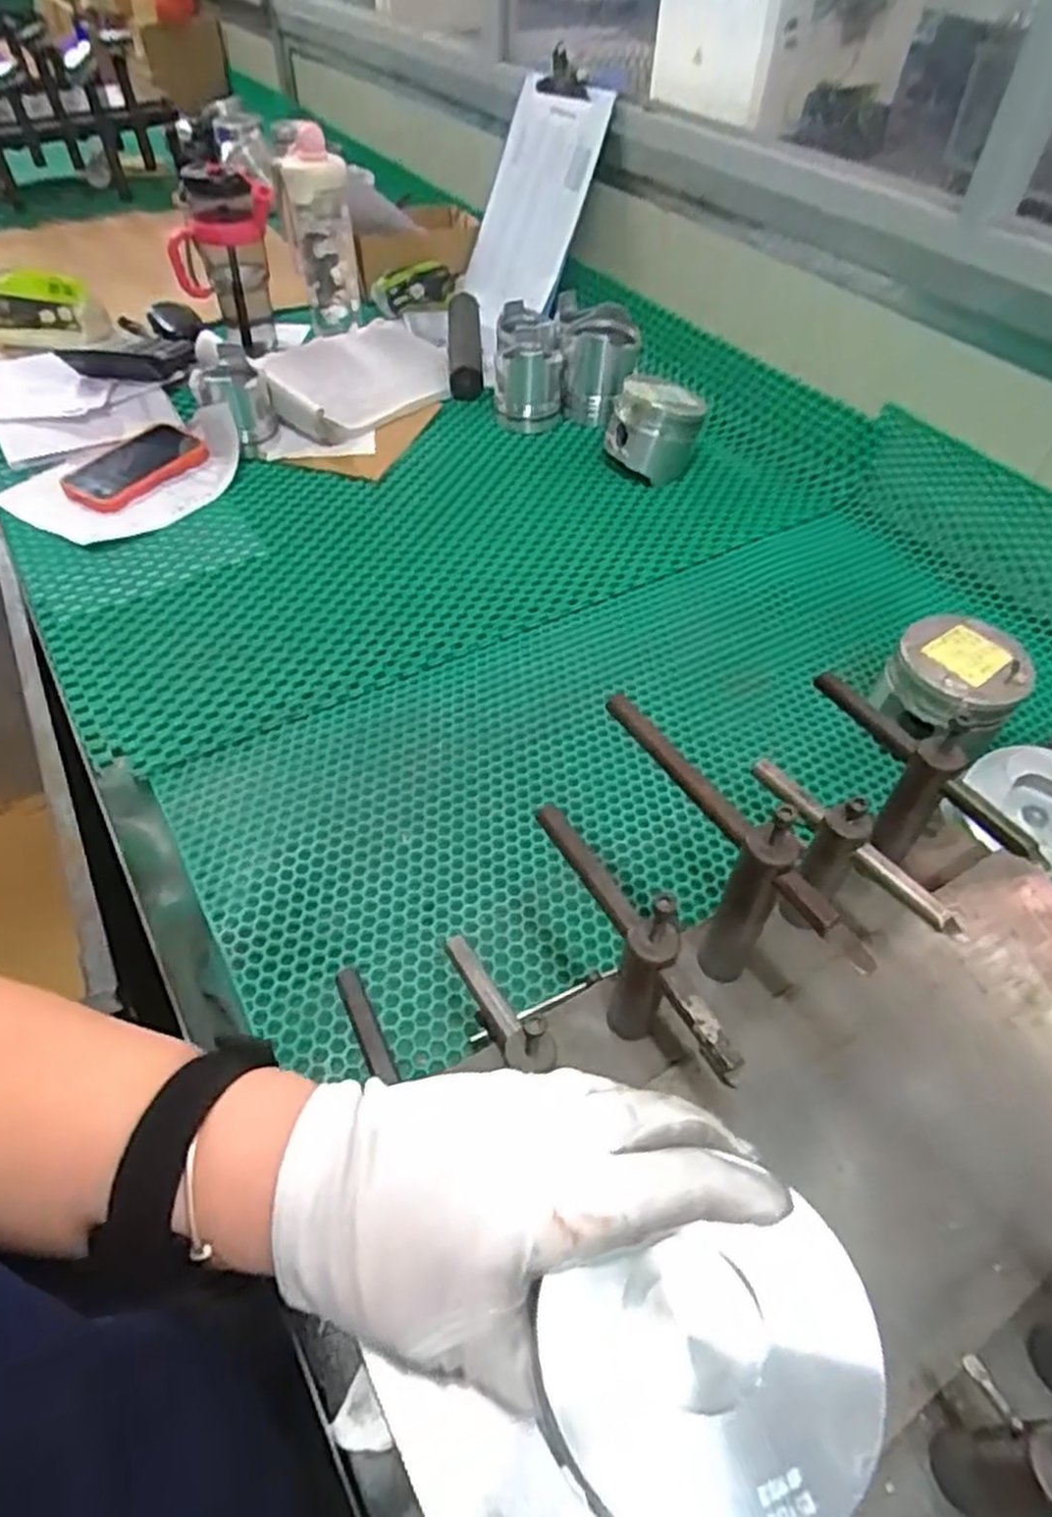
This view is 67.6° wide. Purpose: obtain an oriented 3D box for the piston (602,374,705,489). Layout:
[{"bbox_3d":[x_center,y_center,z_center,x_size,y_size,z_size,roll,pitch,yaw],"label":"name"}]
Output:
[{"bbox_3d":[0.149,-0.384,0.912,0.094,0.090,0.094,1,50,-1],"label":"piston"}]

